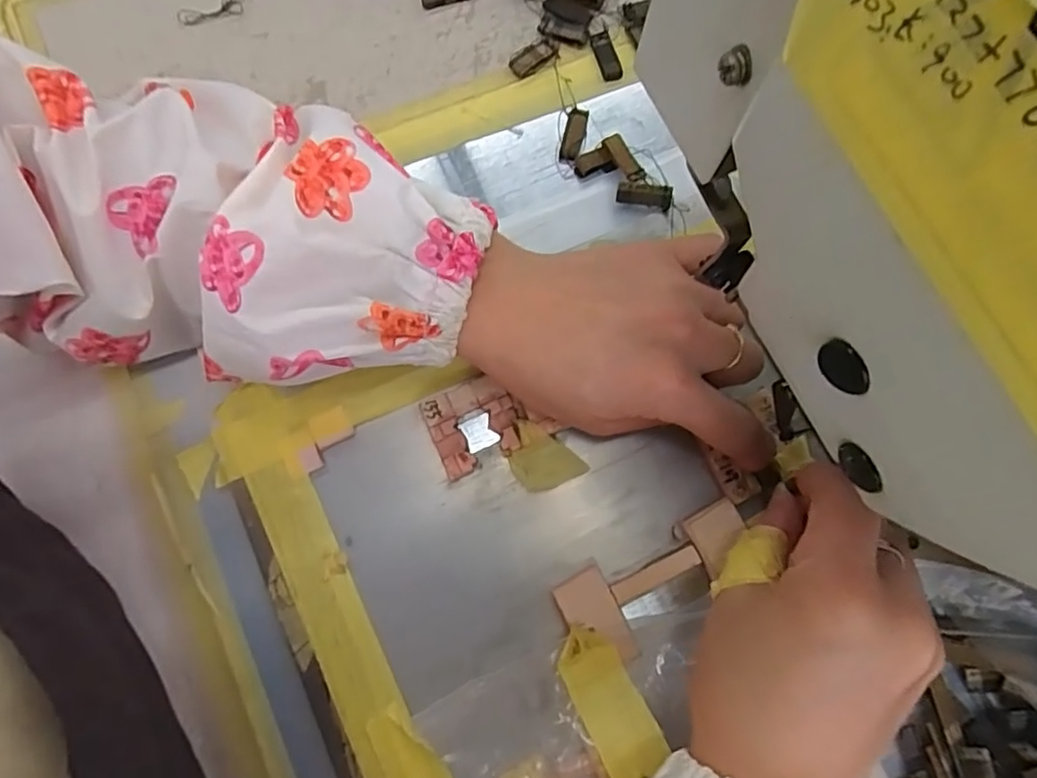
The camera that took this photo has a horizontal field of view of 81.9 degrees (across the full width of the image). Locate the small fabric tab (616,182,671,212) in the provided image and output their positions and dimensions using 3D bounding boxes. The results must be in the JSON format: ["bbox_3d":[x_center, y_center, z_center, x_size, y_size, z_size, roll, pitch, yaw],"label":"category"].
[{"bbox_3d":[0.060,-0.092,0.283,0.026,0.009,0.008,7,77,1],"label":"small fabric tab"}]

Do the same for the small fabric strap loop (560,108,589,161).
[{"bbox_3d":[0.028,-0.126,0.293,0.009,0.005,0.028,13,77,3],"label":"small fabric strap loop"}]

